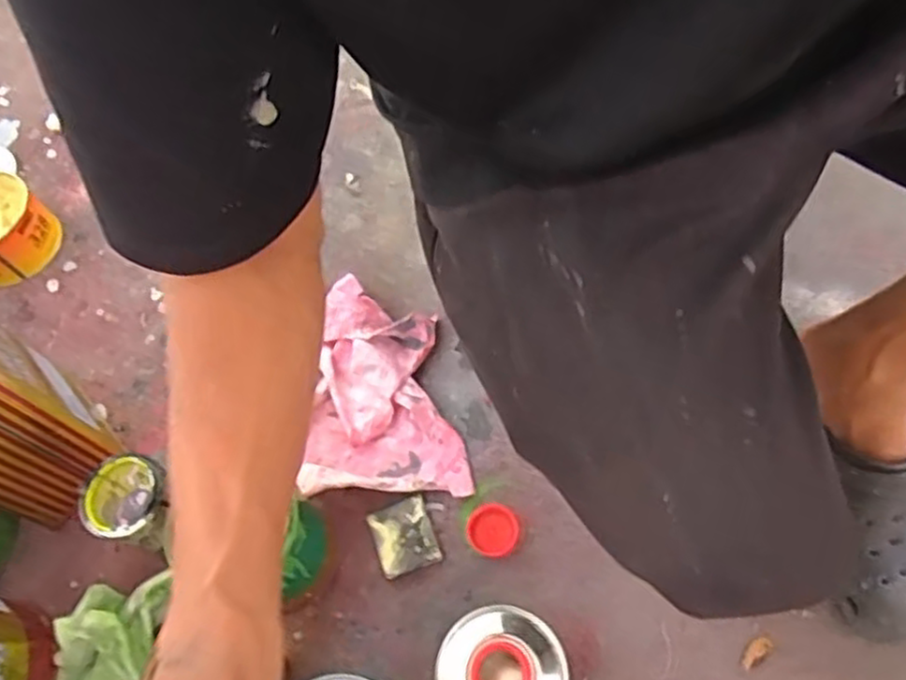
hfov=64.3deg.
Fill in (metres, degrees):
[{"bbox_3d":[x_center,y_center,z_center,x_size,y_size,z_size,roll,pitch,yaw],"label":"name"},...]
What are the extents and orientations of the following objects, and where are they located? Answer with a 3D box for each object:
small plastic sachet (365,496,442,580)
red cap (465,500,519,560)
[{"bbox_3d":[-0.048,0.184,0.683,0.056,0.004,0.067,-20,63,-4],"label":"small plastic sachet"},{"bbox_3d":[0.036,0.174,0.663,0.047,0.008,0.047,-3,63,5],"label":"red cap"}]

